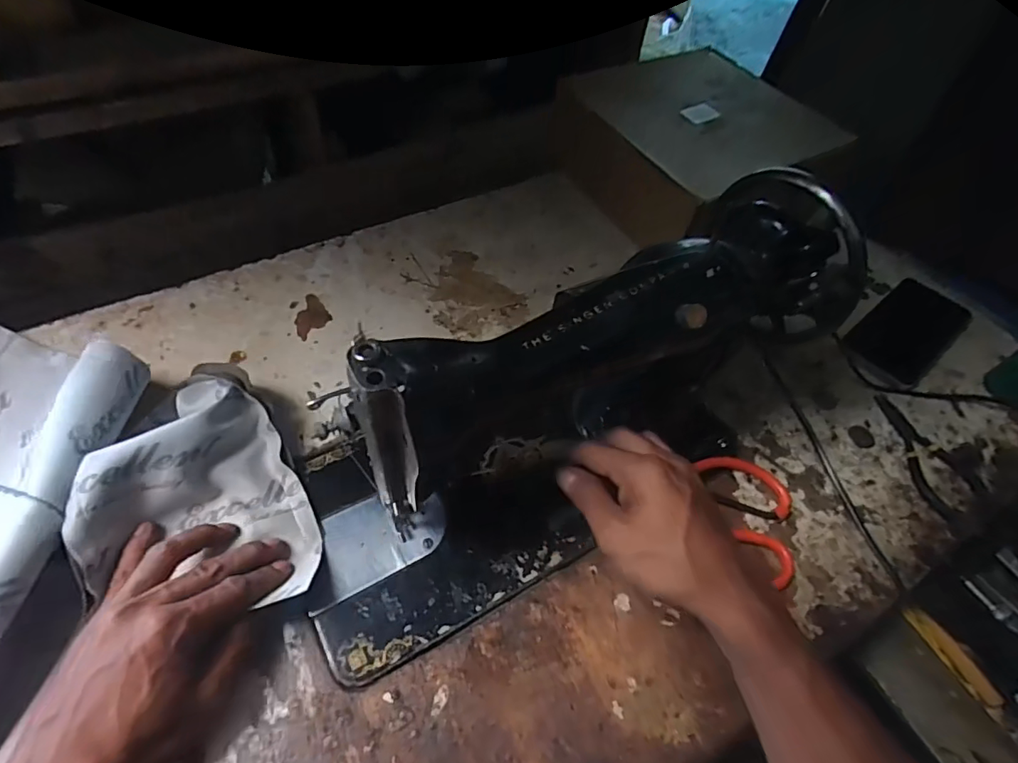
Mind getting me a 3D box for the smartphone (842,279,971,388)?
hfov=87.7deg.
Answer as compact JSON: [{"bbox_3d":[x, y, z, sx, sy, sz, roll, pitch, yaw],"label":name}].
[{"bbox_3d":[0.428,-0.055,0.570,0.179,0.014,0.080,-33,71,-22],"label":"smartphone"}]

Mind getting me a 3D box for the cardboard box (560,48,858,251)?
[{"bbox_3d":[0.222,-0.287,0.658,0.253,0.118,0.237,-23,62,-22],"label":"cardboard box"}]

